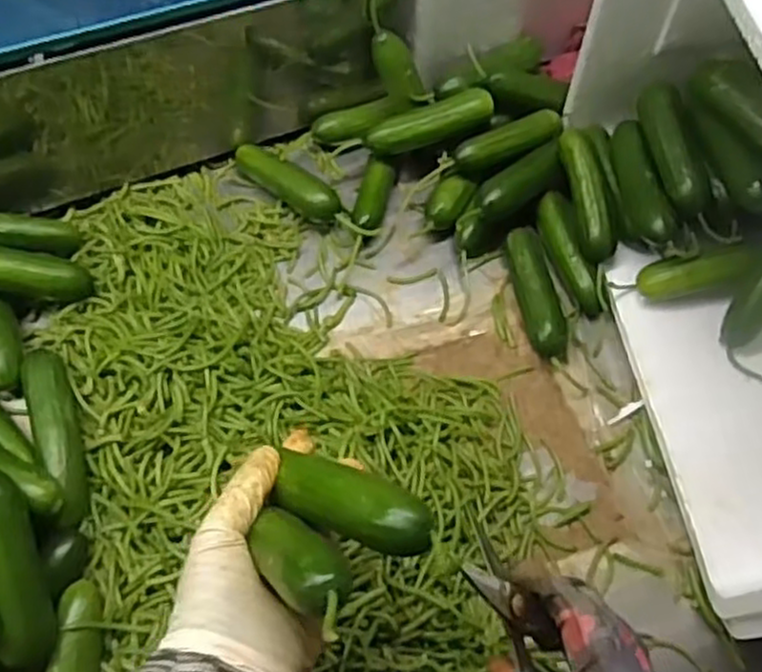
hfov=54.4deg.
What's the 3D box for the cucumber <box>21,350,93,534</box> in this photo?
[{"bbox_3d":[-0.218,0.066,0.500,0.027,0.021,0.126,-18,65,-13],"label":"cucumber"}]

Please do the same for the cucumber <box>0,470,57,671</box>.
[{"bbox_3d":[-0.214,0.137,0.428,0.028,0.032,0.115,-13,93,-11],"label":"cucumber"}]

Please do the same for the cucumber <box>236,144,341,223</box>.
[{"bbox_3d":[-0.079,-0.131,0.631,0.104,0.029,0.027,38,66,15],"label":"cucumber"}]

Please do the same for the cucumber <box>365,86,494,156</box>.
[{"bbox_3d":[0.040,-0.180,0.617,0.106,0.026,0.032,-19,64,6],"label":"cucumber"}]

